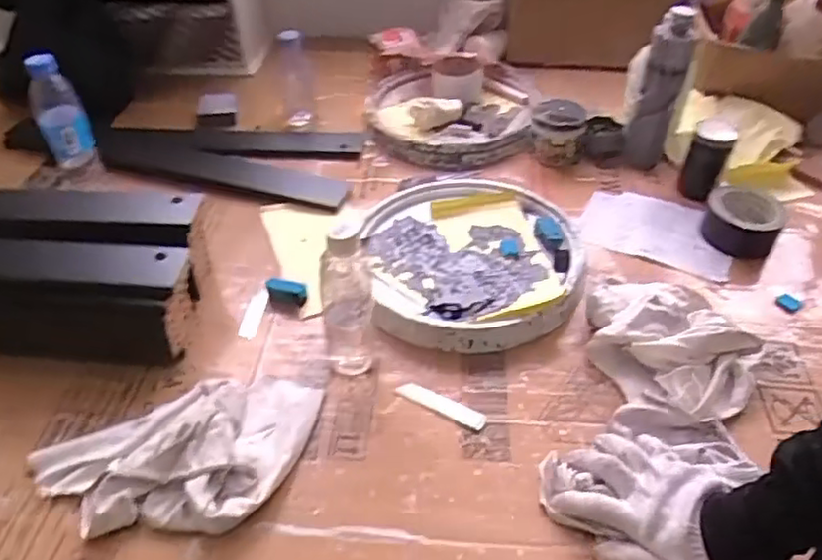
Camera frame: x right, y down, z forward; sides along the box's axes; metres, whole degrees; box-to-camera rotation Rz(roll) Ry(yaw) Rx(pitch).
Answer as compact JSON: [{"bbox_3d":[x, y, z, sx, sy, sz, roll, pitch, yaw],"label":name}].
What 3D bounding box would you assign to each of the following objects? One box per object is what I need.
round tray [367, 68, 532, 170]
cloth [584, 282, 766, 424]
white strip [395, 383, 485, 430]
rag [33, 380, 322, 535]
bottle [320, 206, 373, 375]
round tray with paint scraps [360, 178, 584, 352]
[{"bbox_3d":[0.062,-0.282,1.120,0.258,0.051,0.275,0,42,0],"label":"round tray"},{"bbox_3d":[0.281,0.069,0.720,0.149,0.056,0.178,-14,44,-14],"label":"cloth"},{"bbox_3d":[0.032,0.132,0.697,0.099,0.006,0.018,22,47,23],"label":"white strip"},{"bbox_3d":[-0.226,0.155,0.636,0.254,0.042,0.169,-3,42,-2],"label":"rag"},{"bbox_3d":[-0.068,0.017,0.687,0.052,0.193,0.054,-5,42,-4],"label":"bottle"},{"bbox_3d":[0.079,-0.039,0.854,0.281,0.047,0.308,-6,42,-6],"label":"round tray with paint scraps"}]

